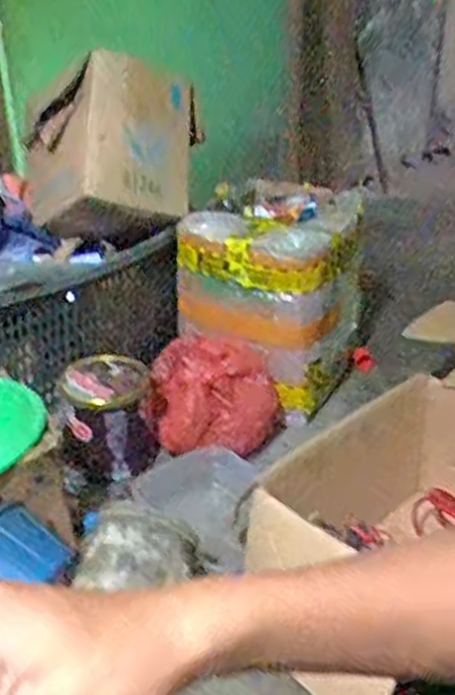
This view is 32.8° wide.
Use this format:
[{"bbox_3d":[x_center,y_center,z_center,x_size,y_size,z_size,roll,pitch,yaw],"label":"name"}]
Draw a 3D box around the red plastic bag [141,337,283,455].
[{"bbox_3d":[-0.023,0.093,1.363,0.223,0.176,0.176,2,30,6],"label":"red plastic bag"}]

